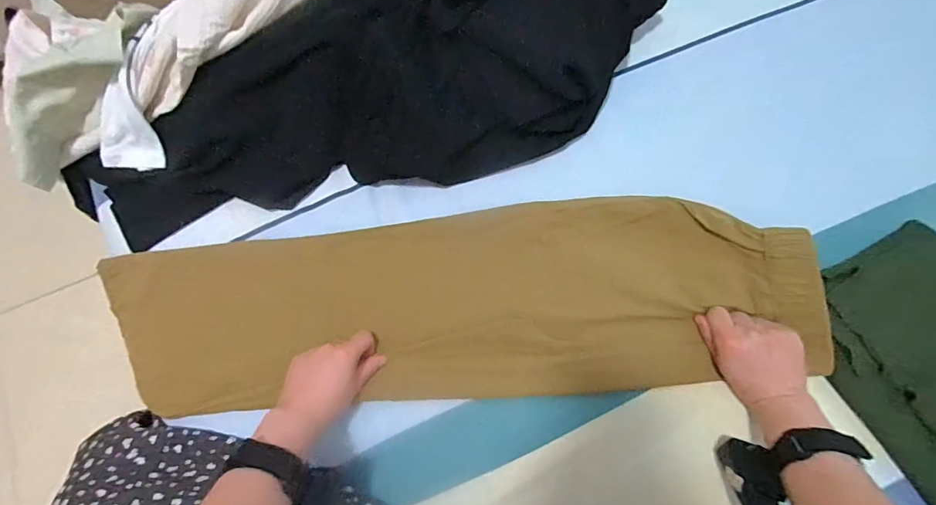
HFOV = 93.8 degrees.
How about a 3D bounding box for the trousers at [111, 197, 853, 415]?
[{"bbox_3d":[-0.021,0.062,0.498,0.777,0.060,0.201,-4,75,2],"label":"trousers"}]

